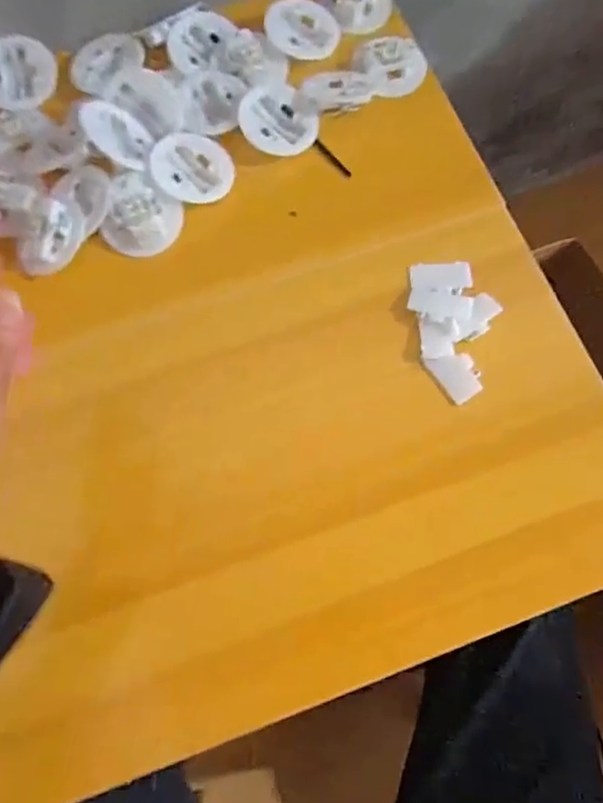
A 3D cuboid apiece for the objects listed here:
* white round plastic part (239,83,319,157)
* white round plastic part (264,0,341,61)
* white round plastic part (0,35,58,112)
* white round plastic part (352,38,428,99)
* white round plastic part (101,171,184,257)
[{"bbox_3d":[-0.022,-0.241,0.482,0.058,0.007,0.068,-37,75,-9],"label":"white round plastic part"},{"bbox_3d":[0.002,-0.337,0.507,0.065,0.007,0.067,-1,72,2],"label":"white round plastic part"},{"bbox_3d":[-0.251,-0.290,0.501,0.066,0.012,0.070,-1,72,2],"label":"white round plastic part"},{"bbox_3d":[0.082,-0.299,0.503,0.060,0.008,0.067,-29,74,-7],"label":"white round plastic part"},{"bbox_3d":[-0.126,-0.149,0.454,0.057,0.013,0.064,15,85,-13],"label":"white round plastic part"}]

